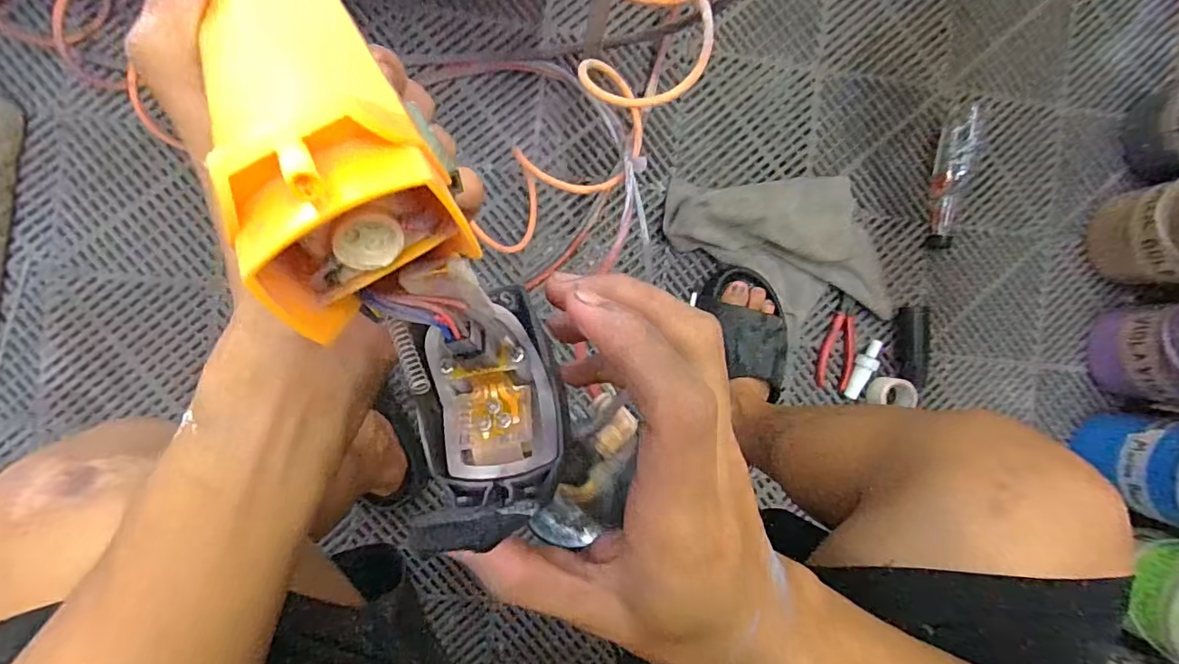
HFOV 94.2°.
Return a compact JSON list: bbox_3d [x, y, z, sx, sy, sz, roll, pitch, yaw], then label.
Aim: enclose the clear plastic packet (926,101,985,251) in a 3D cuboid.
[{"bbox_3d":[0.537,-0.235,0.805,0.056,0.033,0.222,7,90,-7],"label":"clear plastic packet"}]

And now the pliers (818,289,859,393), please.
[{"bbox_3d":[0.364,0.014,0.792,0.043,0.010,0.136,11,90,-7],"label":"pliers"}]

